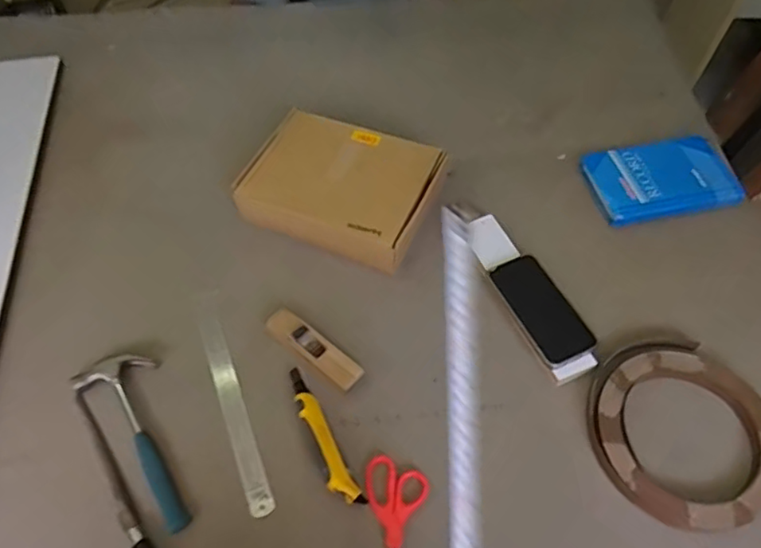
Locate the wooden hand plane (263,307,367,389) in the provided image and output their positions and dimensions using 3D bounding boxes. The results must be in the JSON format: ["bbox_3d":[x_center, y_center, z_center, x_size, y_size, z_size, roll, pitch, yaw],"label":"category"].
[{"bbox_3d":[-0.088,0.100,0.785,0.145,0.025,0.038,33,61,21],"label":"wooden hand plane"}]

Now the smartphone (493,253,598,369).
[{"bbox_3d":[0.221,0.047,0.807,0.089,0.008,0.165,-17,58,-21],"label":"smartphone"}]

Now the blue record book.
[{"bbox_3d":[0.452,-0.155,0.944,0.218,0.032,0.145,-13,58,-4],"label":"blue record book"}]

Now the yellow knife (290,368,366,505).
[{"bbox_3d":[-0.077,0.197,0.720,0.031,0.030,0.187,-24,59,-16],"label":"yellow knife"}]

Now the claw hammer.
[{"bbox_3d":[-0.288,0.194,0.738,0.094,0.023,0.253,-37,63,-23],"label":"claw hammer"}]

